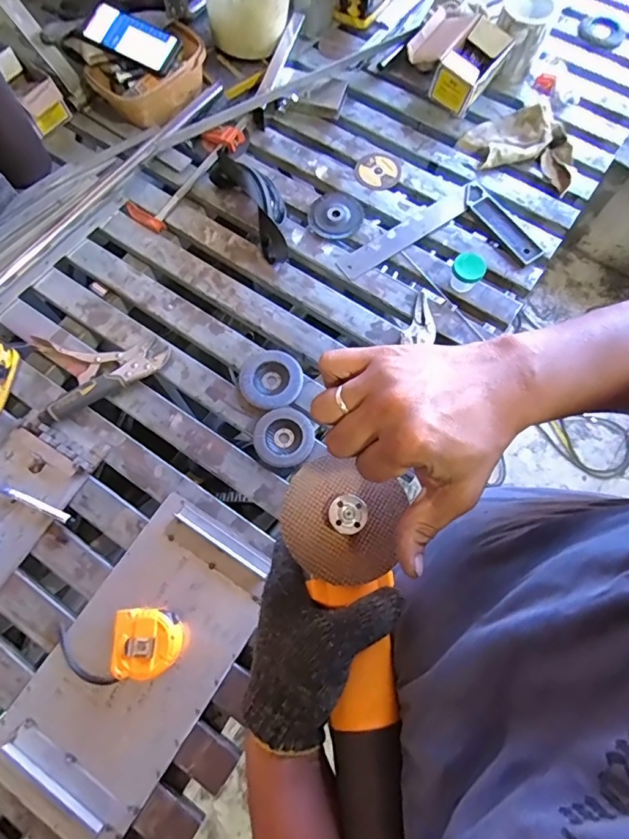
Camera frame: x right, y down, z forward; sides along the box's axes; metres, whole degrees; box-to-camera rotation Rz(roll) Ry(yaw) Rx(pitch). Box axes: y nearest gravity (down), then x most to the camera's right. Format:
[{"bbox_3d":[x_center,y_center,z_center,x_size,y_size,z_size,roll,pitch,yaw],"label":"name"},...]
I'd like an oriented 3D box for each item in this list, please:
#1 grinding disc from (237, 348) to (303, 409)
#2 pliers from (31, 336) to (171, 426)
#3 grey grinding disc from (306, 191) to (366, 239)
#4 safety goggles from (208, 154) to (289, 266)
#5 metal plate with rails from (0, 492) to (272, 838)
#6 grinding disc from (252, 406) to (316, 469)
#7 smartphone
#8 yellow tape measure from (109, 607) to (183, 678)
[{"bbox_3d":[-0.067,-0.062,0.732,0.098,0.015,0.091,0,73,-2],"label":"grinding disc"},{"bbox_3d":[-0.325,-0.083,0.726,0.192,0.024,0.142,-13,74,-6],"label":"pliers"},{"bbox_3d":[0.040,-0.357,0.834,0.088,0.005,0.098,41,76,10],"label":"grey grinding disc"},{"bbox_3d":[-0.090,-0.368,0.801,0.083,0.066,0.217,-31,76,-11],"label":"safety goggles"},{"bbox_3d":[-0.218,0.304,0.608,0.195,0.024,0.375,32,75,8],"label":"metal plate with rails"},{"bbox_3d":[-0.045,0.026,0.704,0.086,0.012,0.084,0,73,-2],"label":"grinding disc"},{"bbox_3d":[-0.322,-0.662,0.829,0.160,0.016,0.077,23,89,-2],"label":"smartphone"},{"bbox_3d":[-0.205,0.278,0.600,0.080,0.041,0.076,1,71,0],"label":"yellow tape measure"}]

